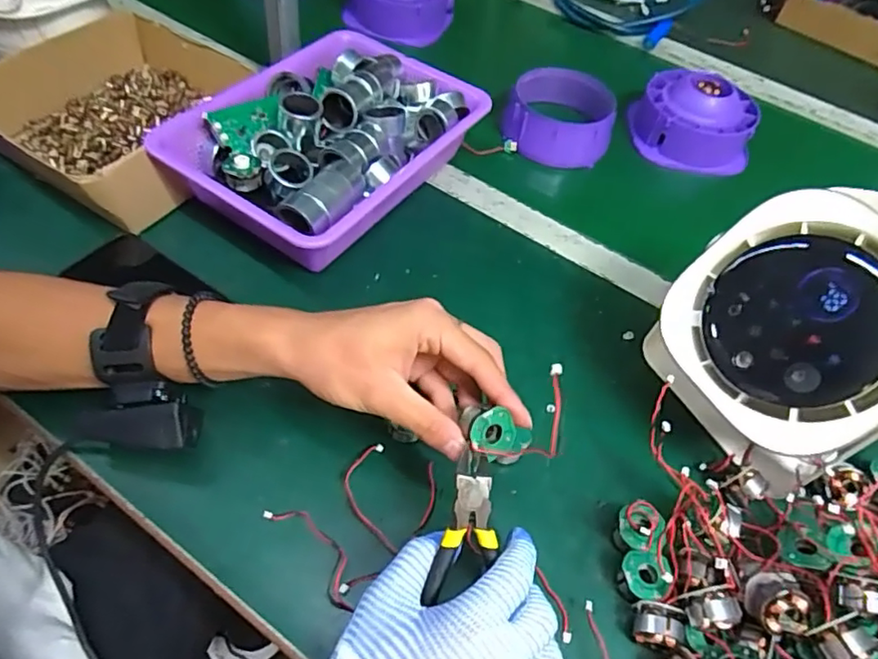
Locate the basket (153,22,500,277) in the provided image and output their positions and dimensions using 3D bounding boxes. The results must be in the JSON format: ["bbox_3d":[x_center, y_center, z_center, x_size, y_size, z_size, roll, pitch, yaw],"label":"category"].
[{"bbox_3d":[-0.104,-0.170,0.559,0.188,0.096,0.267,31,57,15],"label":"basket"}]

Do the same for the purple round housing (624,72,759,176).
[{"bbox_3d":[0.301,-0.252,0.690,0.134,0.080,0.115,18,55,7],"label":"purple round housing"}]

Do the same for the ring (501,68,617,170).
[{"bbox_3d":[0.137,-0.241,0.665,0.115,0.049,0.107,3,54,-4],"label":"ring"}]

